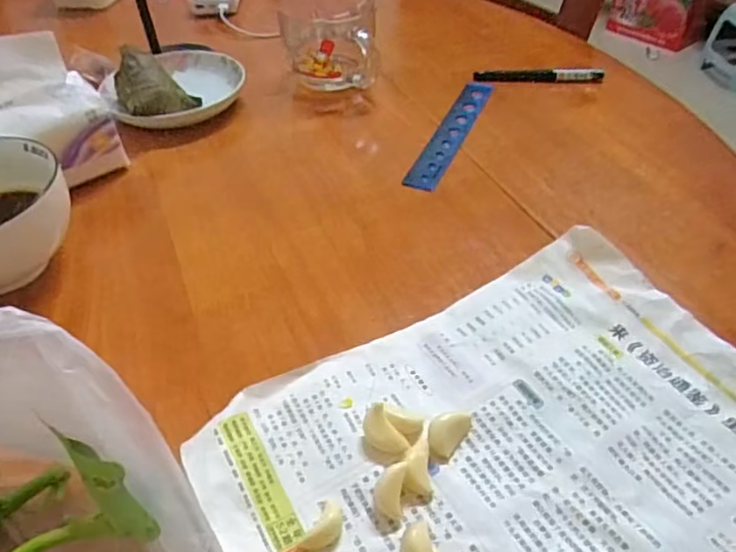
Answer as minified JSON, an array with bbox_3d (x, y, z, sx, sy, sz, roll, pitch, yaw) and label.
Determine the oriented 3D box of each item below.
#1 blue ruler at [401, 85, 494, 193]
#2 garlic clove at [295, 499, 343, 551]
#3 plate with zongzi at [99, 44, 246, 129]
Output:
[{"bbox_3d":[0.088,-0.152,0.630,0.032,0.004,0.220,14,44,18],"label":"blue ruler"},{"bbox_3d":[-0.022,0.132,0.315,0.016,0.008,0.034,20,46,23],"label":"garlic clove"},{"bbox_3d":[-0.219,-0.222,0.678,0.145,0.071,0.165,-16,44,-14],"label":"plate with zongzi"}]

